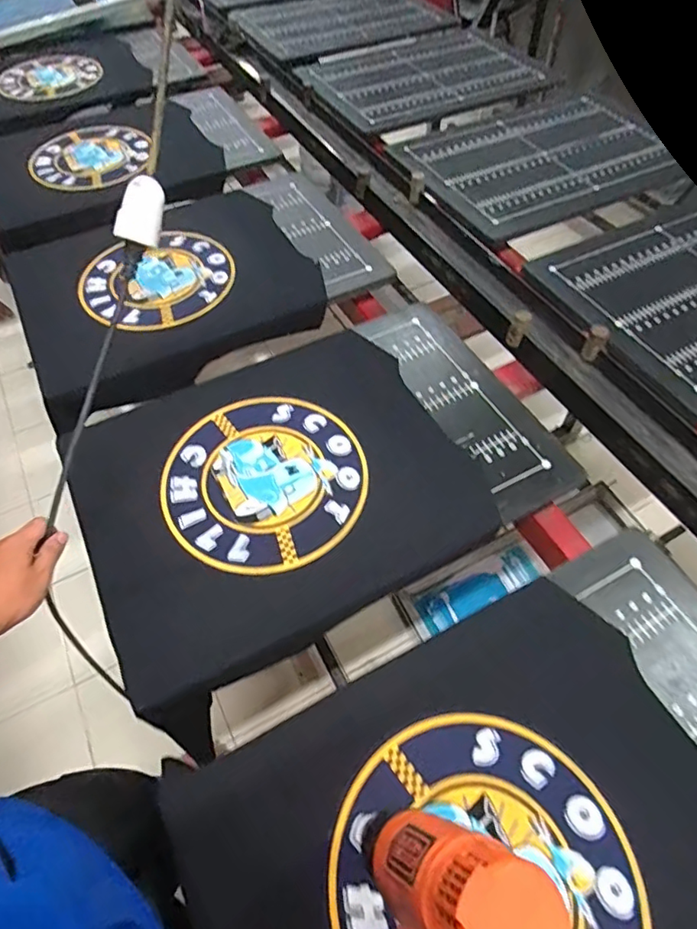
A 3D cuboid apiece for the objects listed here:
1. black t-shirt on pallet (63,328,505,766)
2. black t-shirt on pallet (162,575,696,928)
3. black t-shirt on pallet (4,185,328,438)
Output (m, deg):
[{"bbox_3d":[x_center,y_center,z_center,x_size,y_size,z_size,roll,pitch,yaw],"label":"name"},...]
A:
[{"bbox_3d":[-0.096,0.032,0.720,0.461,0.067,0.409,-26,58,-16],"label":"black t-shirt on pallet"},{"bbox_3d":[0.128,0.375,0.486,0.476,0.082,0.431,-23,63,-14],"label":"black t-shirt on pallet"},{"bbox_3d":[-0.335,-0.323,0.979,0.465,0.070,0.445,-28,57,-13],"label":"black t-shirt on pallet"}]

